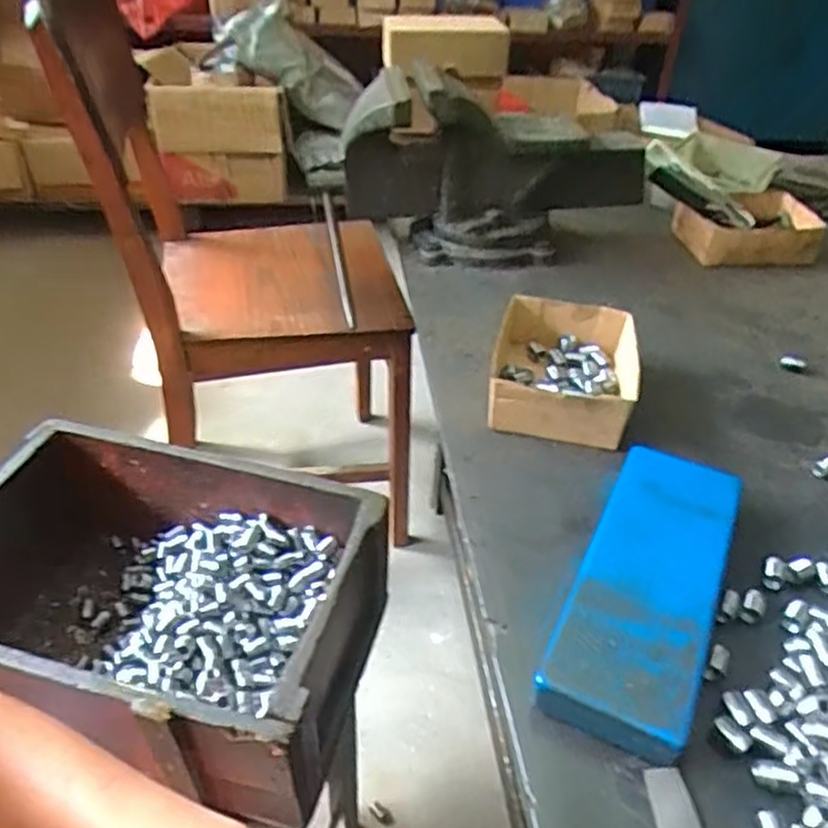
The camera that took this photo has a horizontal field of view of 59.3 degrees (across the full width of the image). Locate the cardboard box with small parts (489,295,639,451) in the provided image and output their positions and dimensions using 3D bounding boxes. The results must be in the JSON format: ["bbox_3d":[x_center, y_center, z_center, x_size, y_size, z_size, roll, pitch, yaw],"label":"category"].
[{"bbox_3d":[0.143,-0.042,0.679,0.129,0.048,0.167,10,38,7],"label":"cardboard box with small parts"}]

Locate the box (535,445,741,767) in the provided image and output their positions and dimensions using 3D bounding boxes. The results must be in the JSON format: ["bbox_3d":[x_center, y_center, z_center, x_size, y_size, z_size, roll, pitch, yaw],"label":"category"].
[{"bbox_3d":[0.163,0.108,0.499,0.088,0.029,0.253,20,40,19],"label":"box"}]

